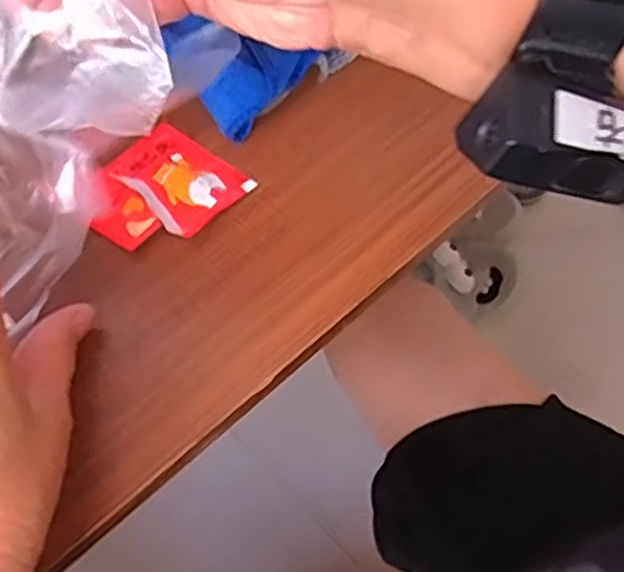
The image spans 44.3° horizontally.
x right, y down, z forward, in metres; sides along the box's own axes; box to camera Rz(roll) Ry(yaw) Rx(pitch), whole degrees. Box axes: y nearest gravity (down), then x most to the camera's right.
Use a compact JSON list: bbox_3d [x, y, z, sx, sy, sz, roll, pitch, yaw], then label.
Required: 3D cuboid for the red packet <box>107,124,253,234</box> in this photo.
[{"bbox_3d":[-0.063,-0.051,0.355,0.059,0.005,0.044,36,67,21],"label":"red packet"}]

